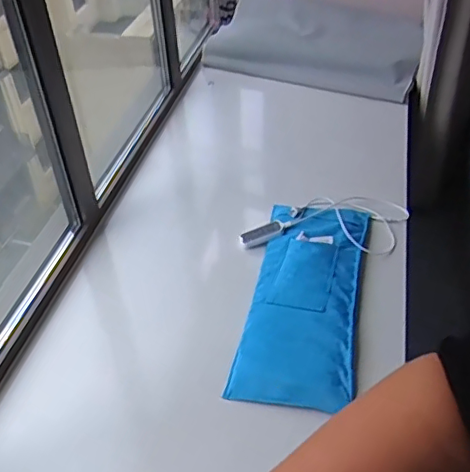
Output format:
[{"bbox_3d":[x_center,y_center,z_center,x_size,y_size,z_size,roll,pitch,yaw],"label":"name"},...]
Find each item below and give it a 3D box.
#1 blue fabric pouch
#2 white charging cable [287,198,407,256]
[{"bbox_3d":[0.171,0.120,1.330,0.251,0.045,0.638,9,45,9],"label":"blue fabric pouch"},{"bbox_3d":[0.307,-0.053,1.525,0.287,0.045,0.239,16,45,20],"label":"white charging cable"}]

